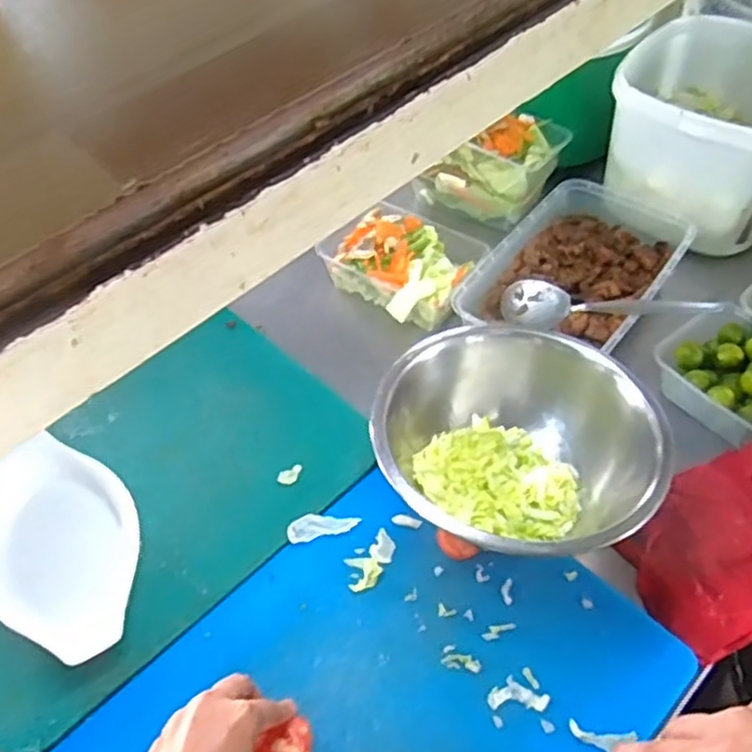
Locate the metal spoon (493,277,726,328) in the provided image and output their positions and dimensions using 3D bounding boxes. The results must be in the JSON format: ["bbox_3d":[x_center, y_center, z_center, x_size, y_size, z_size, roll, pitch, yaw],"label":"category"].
[{"bbox_3d":[0.228,-0.071,0.733,0.211,0.025,0.055,4,51,26],"label":"metal spoon"}]

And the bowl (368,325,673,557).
[{"bbox_3d":[0.113,0.053,0.612,0.199,0.117,0.202,-2,52,3],"label":"bowl"}]

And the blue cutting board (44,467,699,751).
[{"bbox_3d":[-0.014,0.257,0.530,0.433,0.014,0.298,-38,59,-23],"label":"blue cutting board"}]

